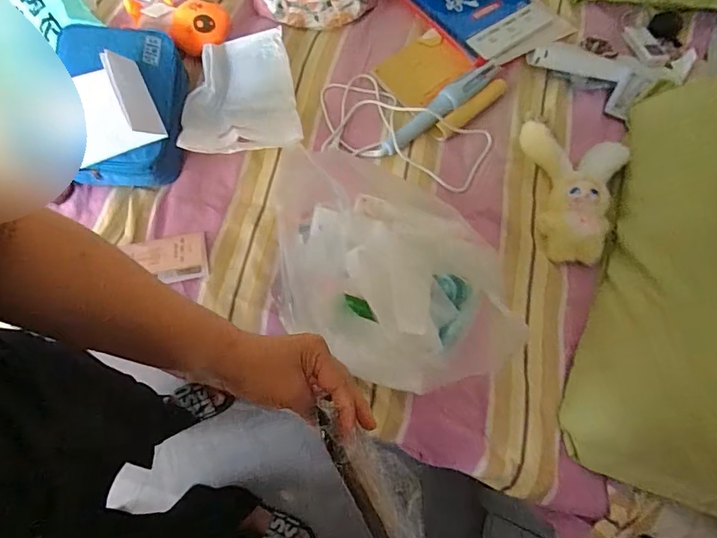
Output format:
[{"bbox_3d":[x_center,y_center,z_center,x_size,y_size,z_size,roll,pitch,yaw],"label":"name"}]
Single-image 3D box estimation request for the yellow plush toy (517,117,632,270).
[{"bbox_3d":[0.405,-0.147,0.780,0.185,0.065,0.266,2,68,-2],"label":"yellow plush toy"}]

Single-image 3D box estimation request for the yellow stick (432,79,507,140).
[{"bbox_3d":[0.221,-0.315,0.852,0.191,0.021,0.031,-38,75,-15],"label":"yellow stick"}]

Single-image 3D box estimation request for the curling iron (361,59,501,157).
[{"bbox_3d":[0.159,-0.313,0.836,0.334,0.039,0.049,-37,74,-15],"label":"curling iron"}]

